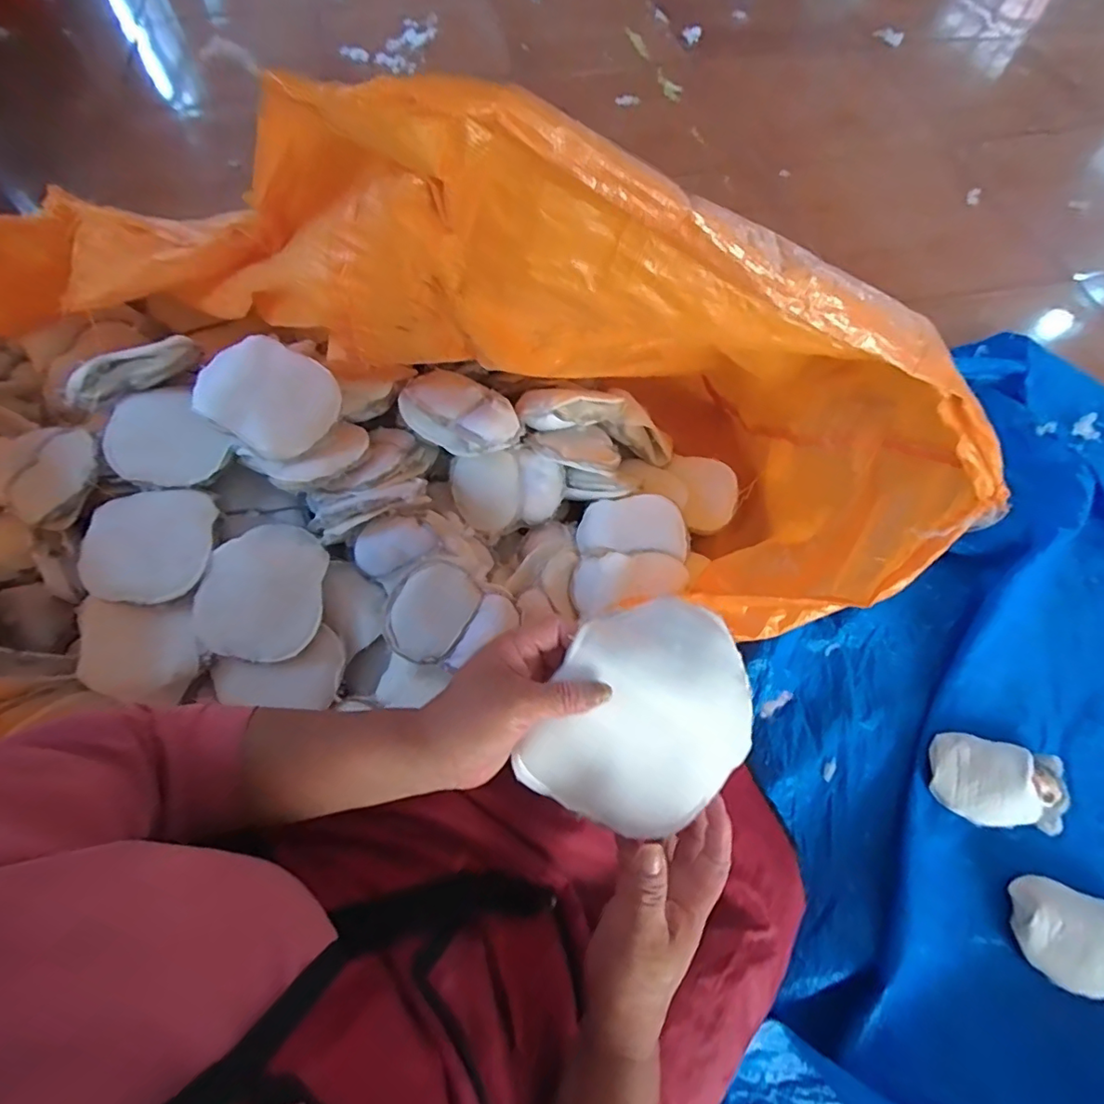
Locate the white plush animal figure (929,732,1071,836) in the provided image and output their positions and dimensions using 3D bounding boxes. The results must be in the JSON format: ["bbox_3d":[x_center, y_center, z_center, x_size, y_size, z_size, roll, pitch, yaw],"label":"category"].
[{"bbox_3d":[0.673,0.350,0.805,0.186,0.051,0.121,13,67,7],"label":"white plush animal figure"}]

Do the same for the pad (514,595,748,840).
[{"bbox_3d":[0.061,0.118,0.378,0.133,0.034,0.167,25,101,-5],"label":"pad"}]

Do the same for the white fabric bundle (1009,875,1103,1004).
[{"bbox_3d":[0.720,0.527,0.719,0.168,0.047,0.121,18,67,8],"label":"white fabric bundle"}]

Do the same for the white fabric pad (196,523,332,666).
[{"bbox_3d":[-0.373,0.050,0.702,0.139,0.020,0.177,16,73,-18],"label":"white fabric pad"}]

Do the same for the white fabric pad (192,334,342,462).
[{"bbox_3d":[-0.376,-0.209,0.718,0.169,0.016,0.141,34,76,-3],"label":"white fabric pad"}]

